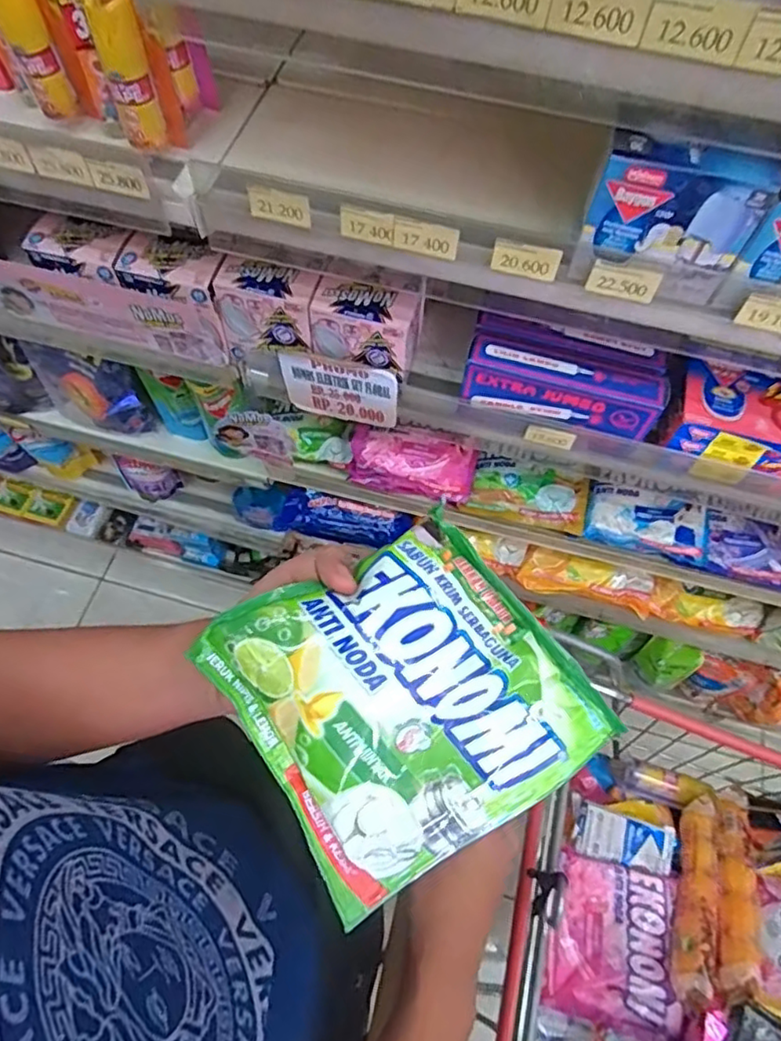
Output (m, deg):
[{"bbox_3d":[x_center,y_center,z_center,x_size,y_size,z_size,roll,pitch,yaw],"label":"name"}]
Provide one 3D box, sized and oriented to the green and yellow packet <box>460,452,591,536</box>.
[{"bbox_3d":[0.192,-0.038,0.855,0.158,0.030,0.085,15,65,5],"label":"green and yellow packet"}]

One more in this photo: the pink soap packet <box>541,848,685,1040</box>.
[{"bbox_3d":[0.243,0.463,0.671,0.134,0.050,0.158,12,64,4],"label":"pink soap packet"}]

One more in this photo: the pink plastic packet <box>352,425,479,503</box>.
[{"bbox_3d":[0.029,-0.080,0.849,0.170,0.031,0.084,9,64,2],"label":"pink plastic packet"}]

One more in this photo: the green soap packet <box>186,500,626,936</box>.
[{"bbox_3d":[0.012,0.089,0.314,0.159,0.029,0.154,-31,92,-9],"label":"green soap packet"}]

